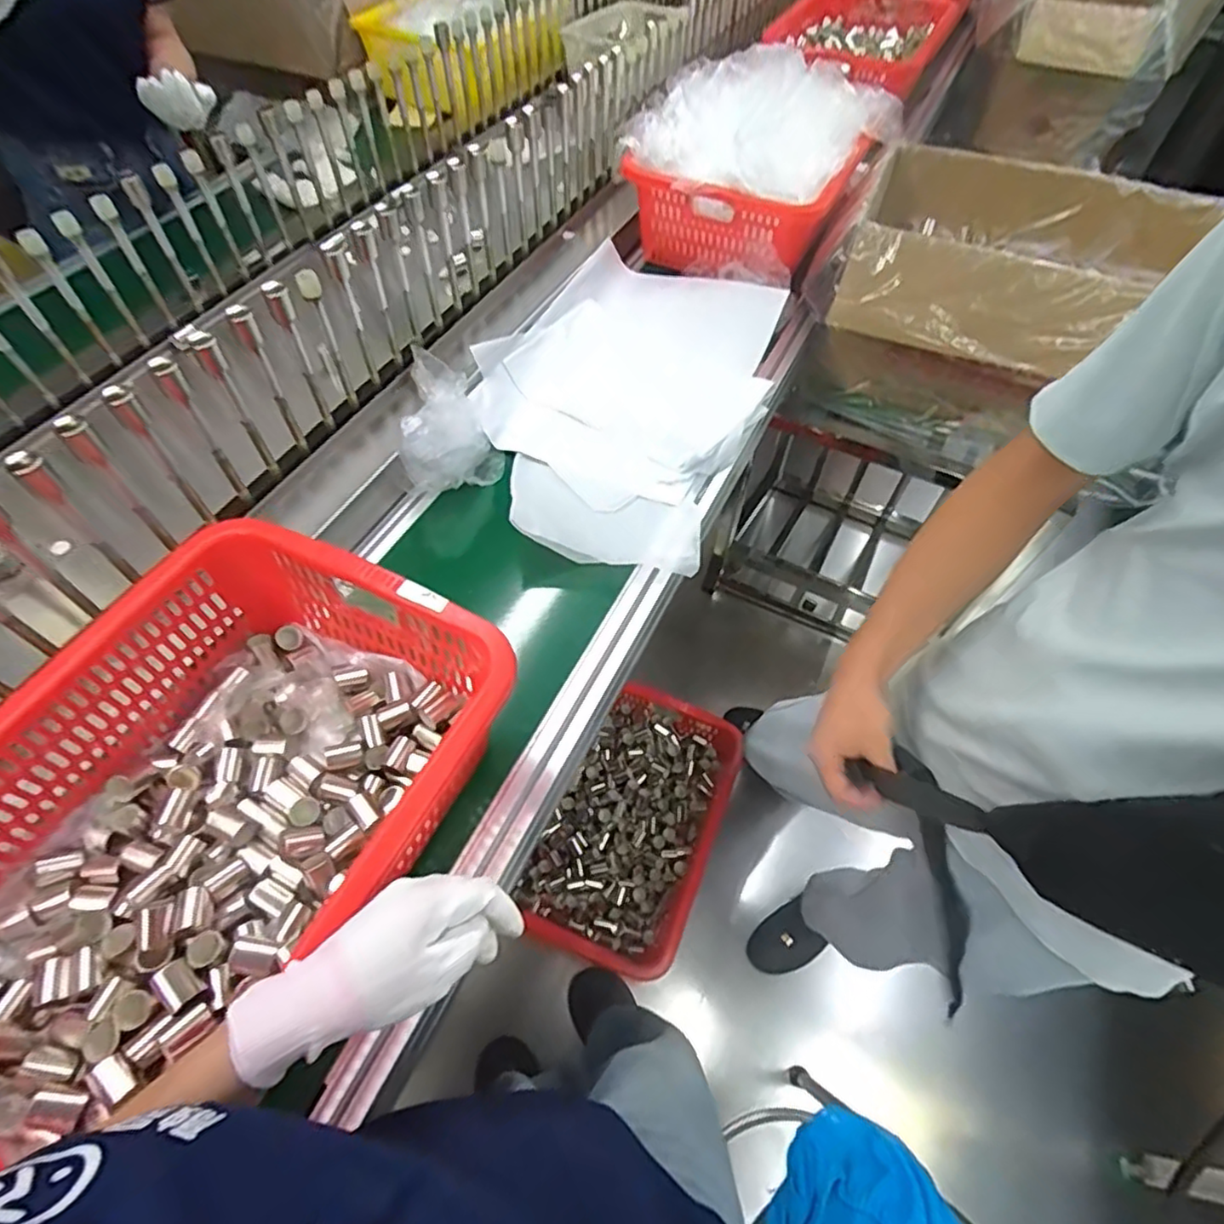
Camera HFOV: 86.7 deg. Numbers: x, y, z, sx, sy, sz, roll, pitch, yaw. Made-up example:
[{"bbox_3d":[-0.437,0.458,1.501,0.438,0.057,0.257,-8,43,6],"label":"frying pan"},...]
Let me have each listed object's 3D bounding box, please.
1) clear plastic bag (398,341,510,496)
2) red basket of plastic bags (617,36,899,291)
[{"bbox_3d":[-0.226,-0.264,0.920,0.132,0.124,0.182,-5,55,-9],"label":"clear plastic bag"},{"bbox_3d":[0.259,-0.809,1.182,0.395,0.255,0.411,28,57,14],"label":"red basket of plastic bags"}]

